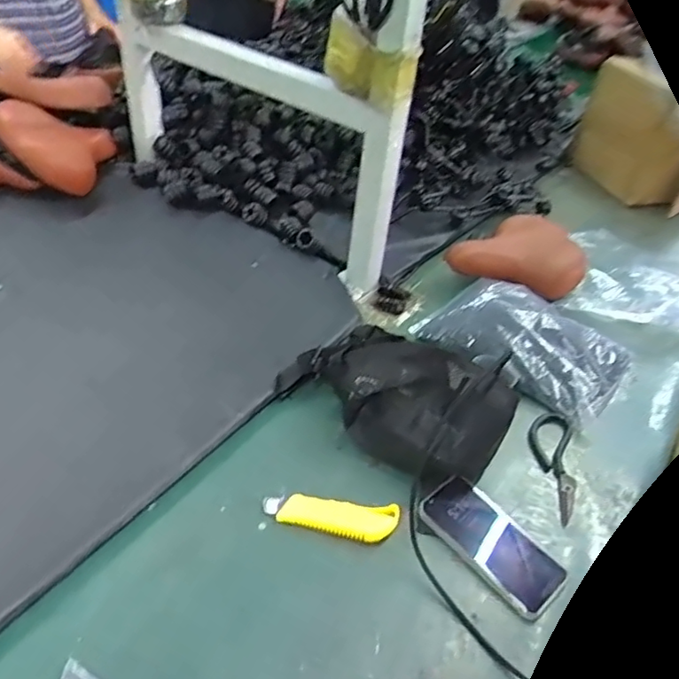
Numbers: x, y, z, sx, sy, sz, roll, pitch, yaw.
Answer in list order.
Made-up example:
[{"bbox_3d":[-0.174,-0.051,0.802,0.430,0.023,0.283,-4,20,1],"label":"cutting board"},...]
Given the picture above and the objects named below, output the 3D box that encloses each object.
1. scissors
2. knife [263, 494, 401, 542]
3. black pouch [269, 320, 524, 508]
[{"bbox_3d":[0.272,0.159,0.758,0.058,0.012,0.169,14,42,8],"label":"scissors"},{"bbox_3d":[-0.010,0.196,0.655,0.147,0.023,0.041,7,41,0],"label":"knife"},{"bbox_3d":[0.073,0.066,0.749,0.274,0.103,0.158,35,48,28],"label":"black pouch"}]

